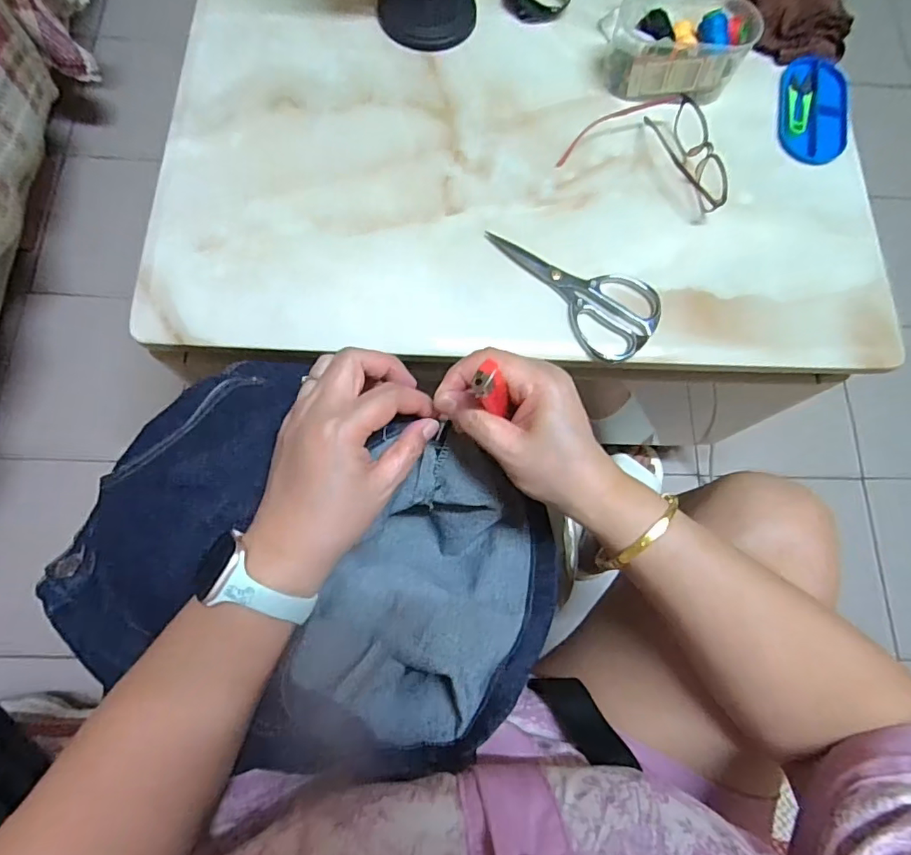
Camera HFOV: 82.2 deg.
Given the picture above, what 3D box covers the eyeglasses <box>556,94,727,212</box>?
[{"bbox_3d":[0.208,-0.294,0.539,0.167,0.036,0.115,26,73,4],"label":"eyeglasses"}]

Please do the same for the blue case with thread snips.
[{"bbox_3d":[0.397,-0.354,0.577,0.076,0.011,0.150,12,73,0],"label":"blue case with thread snips"}]

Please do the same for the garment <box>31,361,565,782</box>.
[{"bbox_3d":[-0.111,0.096,0.379,0.342,0.113,0.221,24,73,6],"label":"garment"}]

